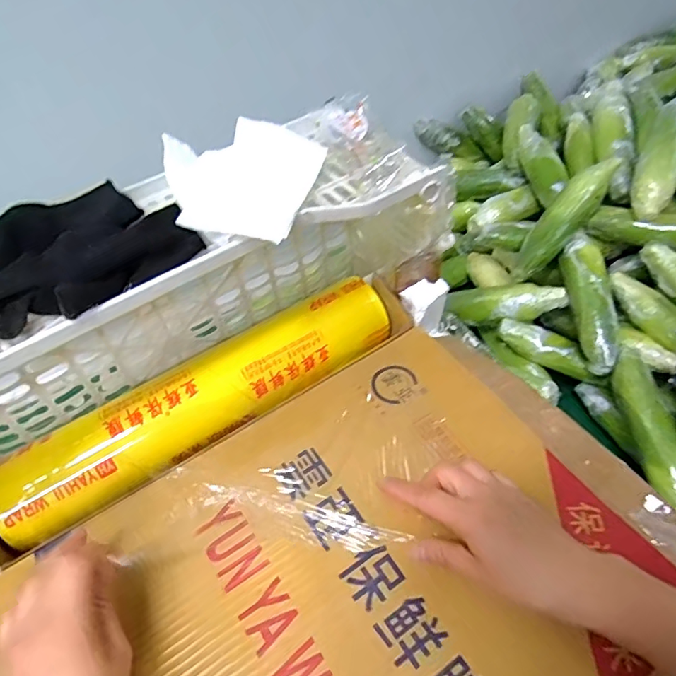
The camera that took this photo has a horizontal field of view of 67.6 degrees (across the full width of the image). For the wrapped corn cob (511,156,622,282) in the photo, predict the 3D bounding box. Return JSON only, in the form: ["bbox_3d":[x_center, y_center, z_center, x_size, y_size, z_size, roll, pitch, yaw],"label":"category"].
[{"bbox_3d":[0.336,-0.174,0.752,0.055,0.200,0.052,2,40,-46],"label":"wrapped corn cob"}]

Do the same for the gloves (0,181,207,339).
[{"bbox_3d":[-0.217,-0.055,0.375,0.198,0.029,0.116,-37,56,-23],"label":"gloves"}]

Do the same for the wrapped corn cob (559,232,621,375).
[{"bbox_3d":[0.369,-0.055,0.732,0.052,0.041,0.210,-3,71,0],"label":"wrapped corn cob"}]

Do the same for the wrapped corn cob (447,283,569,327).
[{"bbox_3d":[0.259,-0.052,0.776,0.167,0.044,0.056,-2,47,34],"label":"wrapped corn cob"}]

